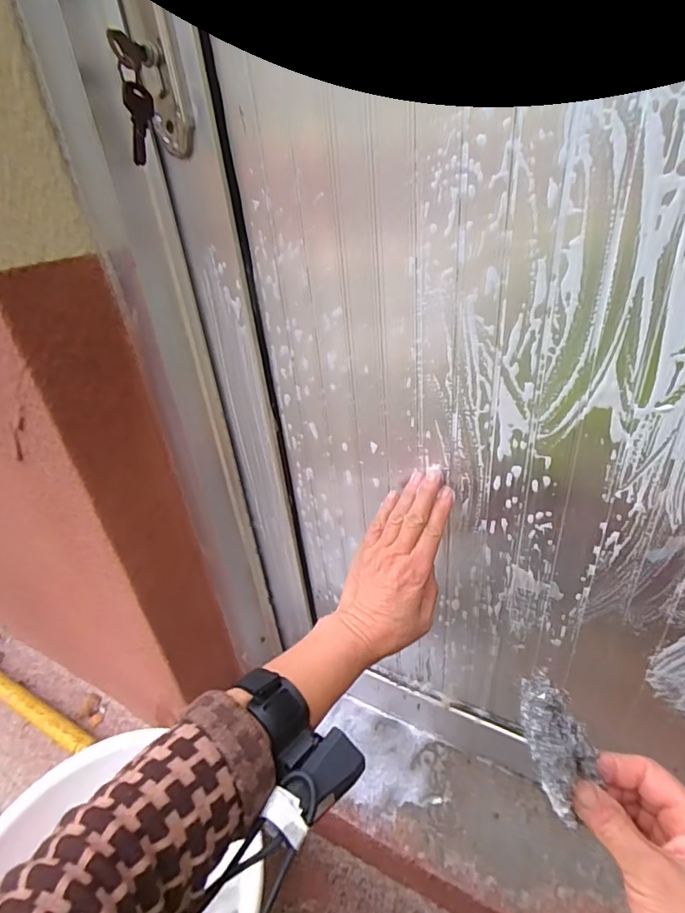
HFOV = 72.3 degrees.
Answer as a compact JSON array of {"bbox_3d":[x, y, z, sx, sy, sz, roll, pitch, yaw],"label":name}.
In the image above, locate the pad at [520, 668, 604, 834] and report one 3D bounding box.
[{"bbox_3d":[0.134,0.181,0.288,0.038,0.084,0.024,-13,-7,-11],"label":"pad"}]

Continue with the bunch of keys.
[{"bbox_3d":[-0.151,-0.259,0.341,0.015,0.084,0.030,-2,12,6],"label":"bunch of keys"}]

